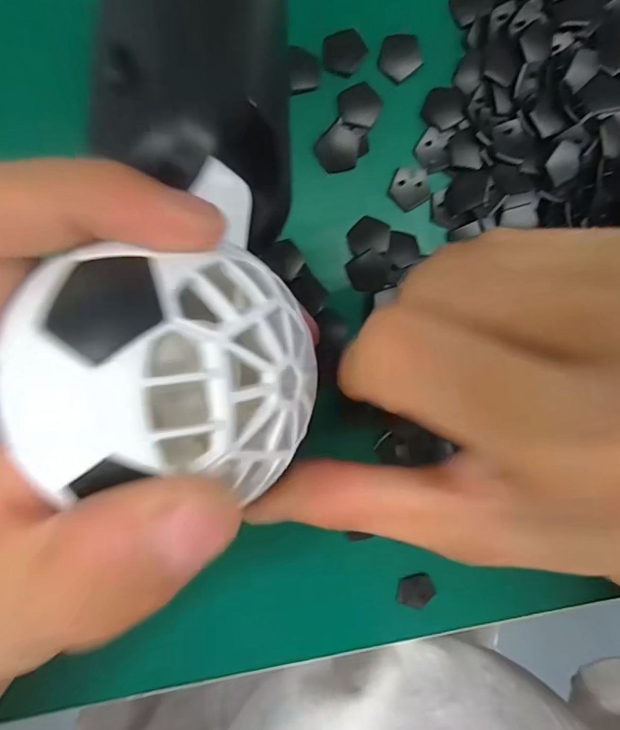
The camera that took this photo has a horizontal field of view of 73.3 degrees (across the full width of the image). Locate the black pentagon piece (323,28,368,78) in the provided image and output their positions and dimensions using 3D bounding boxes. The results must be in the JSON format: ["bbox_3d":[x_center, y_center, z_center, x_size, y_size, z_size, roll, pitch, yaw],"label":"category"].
[{"bbox_3d":[0.014,-0.139,0.185,0.018,0.004,0.019,35,91,-8],"label":"black pentagon piece"}]

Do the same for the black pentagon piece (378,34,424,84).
[{"bbox_3d":[0.040,-0.138,0.186,0.019,0.004,0.018,-39,98,-1],"label":"black pentagon piece"}]

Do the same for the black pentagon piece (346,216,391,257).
[{"bbox_3d":[0.028,-0.060,0.195,0.019,0.004,0.017,-2,96,-6],"label":"black pentagon piece"}]

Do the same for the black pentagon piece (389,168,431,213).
[{"bbox_3d":[0.047,-0.083,0.194,0.019,0.004,0.018,-43,98,0],"label":"black pentagon piece"}]

